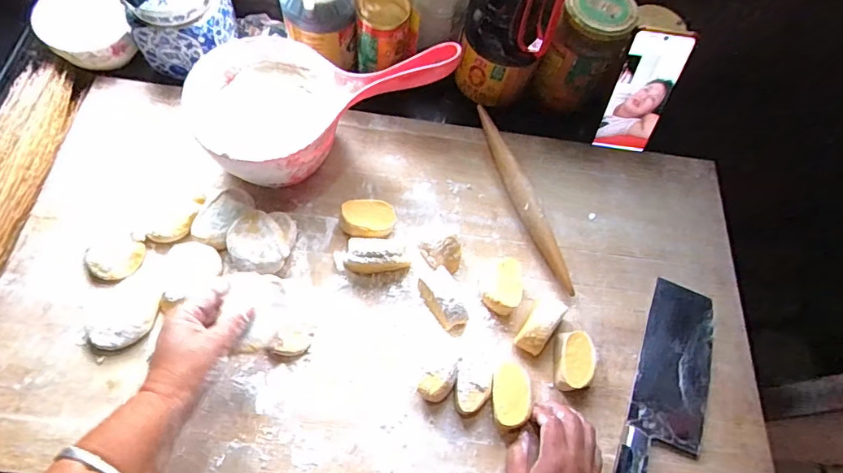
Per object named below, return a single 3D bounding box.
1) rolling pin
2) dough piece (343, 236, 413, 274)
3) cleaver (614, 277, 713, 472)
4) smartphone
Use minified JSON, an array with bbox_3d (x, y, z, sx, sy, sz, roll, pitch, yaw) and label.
[{"bbox_3d":[0.117,-0.047,0.572,0.026,0.031,0.242,-16,68,-14],"label":"rolling pin"},{"bbox_3d":[-0.046,0.022,0.520,0.066,0.031,0.039,8,64,-3],"label":"dough piece"},{"bbox_3d":[0.247,0.171,0.488,0.074,0.017,0.272,23,65,4],"label":"cleaver"},{"bbox_3d":[0.261,-0.169,0.581,0.069,0.154,0.009,10,42,2],"label":"smartphone"}]

